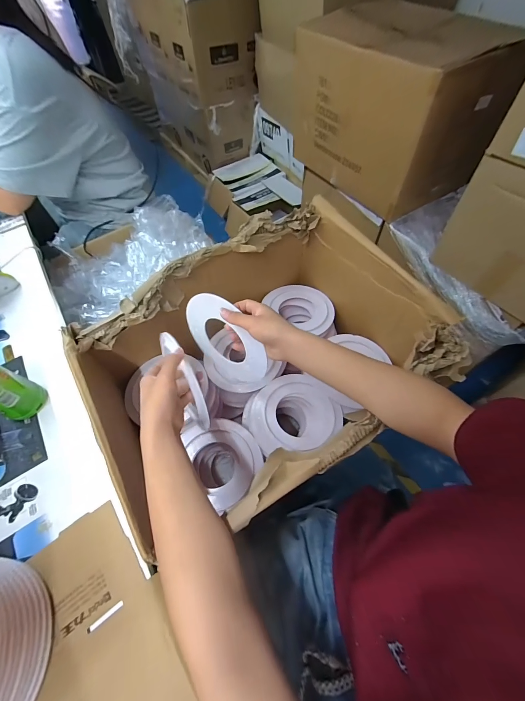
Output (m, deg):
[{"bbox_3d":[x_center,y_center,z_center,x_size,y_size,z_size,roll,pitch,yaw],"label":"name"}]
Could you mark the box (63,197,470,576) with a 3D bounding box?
[{"bbox_3d":[-0.001,0.035,0.660,0.590,0.378,0.477,-29,61,-13],"label":"box"}]

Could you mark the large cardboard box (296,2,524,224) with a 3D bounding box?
[{"bbox_3d":[0.408,-0.810,1.003,0.321,0.418,0.625,-27,61,-12],"label":"large cardboard box"}]

